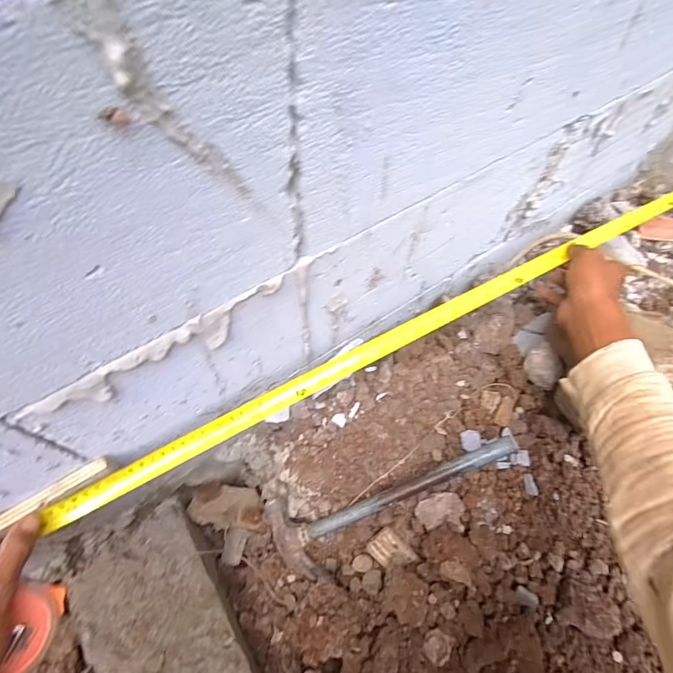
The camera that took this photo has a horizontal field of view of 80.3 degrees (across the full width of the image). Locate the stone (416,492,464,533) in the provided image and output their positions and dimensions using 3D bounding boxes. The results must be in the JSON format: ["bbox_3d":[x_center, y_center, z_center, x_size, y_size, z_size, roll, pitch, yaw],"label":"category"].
[{"bbox_3d":[0.133,0.225,0.515,0.058,0.027,0.044,7,61,0],"label":"stone"}]

